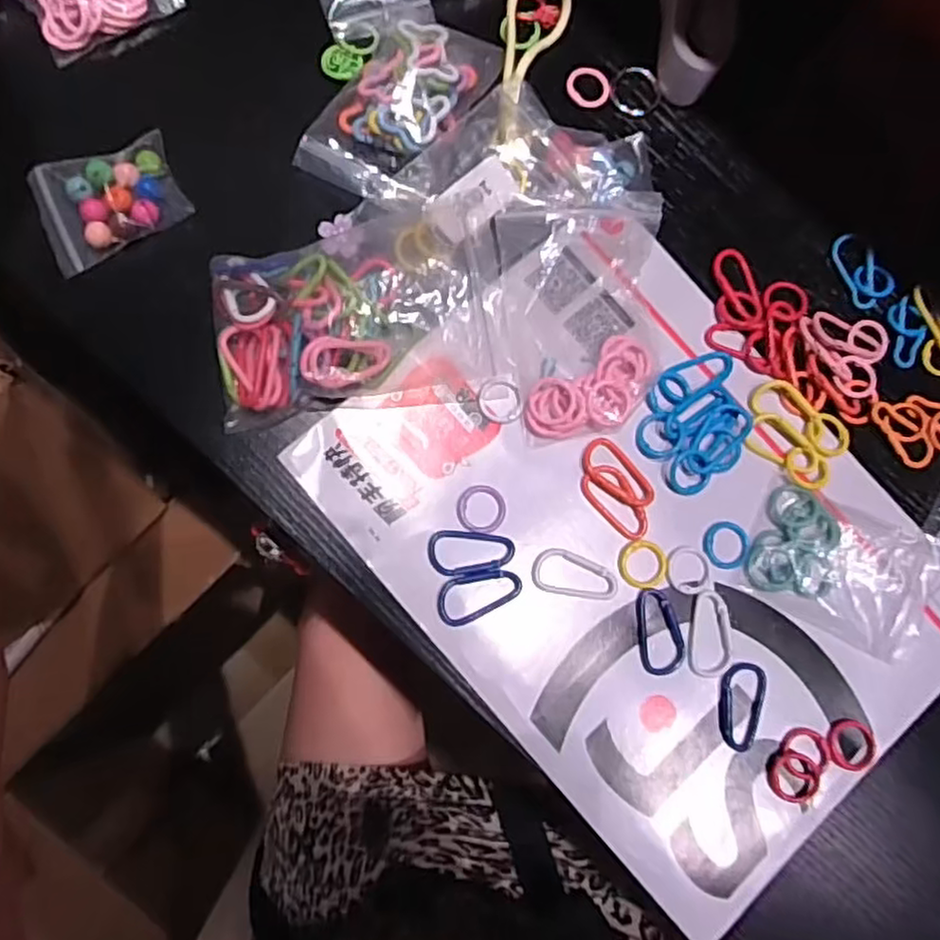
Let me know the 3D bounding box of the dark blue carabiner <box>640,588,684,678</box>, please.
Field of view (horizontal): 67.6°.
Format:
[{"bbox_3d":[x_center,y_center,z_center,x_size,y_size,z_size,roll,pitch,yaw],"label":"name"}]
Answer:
[{"bbox_3d":[0.102,0.085,0.372,0.023,0.004,0.044,0,83,-7],"label":"dark blue carabiner"}]

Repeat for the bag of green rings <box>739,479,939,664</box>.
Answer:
[{"bbox_3d":[0.202,0.052,0.381,0.096,0.011,0.071,26,81,-3],"label":"bag of green rings"}]

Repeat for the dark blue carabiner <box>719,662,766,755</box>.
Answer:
[{"bbox_3d":[0.143,0.124,0.368,0.024,0.004,0.044,14,82,-5],"label":"dark blue carabiner"}]

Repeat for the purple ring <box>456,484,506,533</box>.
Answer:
[{"bbox_3d":[0.006,0.021,0.371,0.026,0.005,0.025,1,83,-7],"label":"purple ring"}]

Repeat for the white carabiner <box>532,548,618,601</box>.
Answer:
[{"bbox_3d":[0.056,0.055,0.370,0.047,0.005,0.023,12,82,-6],"label":"white carabiner"}]

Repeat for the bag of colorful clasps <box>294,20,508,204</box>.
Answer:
[{"bbox_3d":[-0.035,-0.204,0.387,0.072,0.023,0.118,30,81,-3],"label":"bag of colorful clasps"}]

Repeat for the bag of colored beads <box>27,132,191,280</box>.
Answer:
[{"bbox_3d":[-0.189,-0.142,0.369,0.072,0.009,0.055,-22,86,-9],"label":"bag of colored beads"}]

